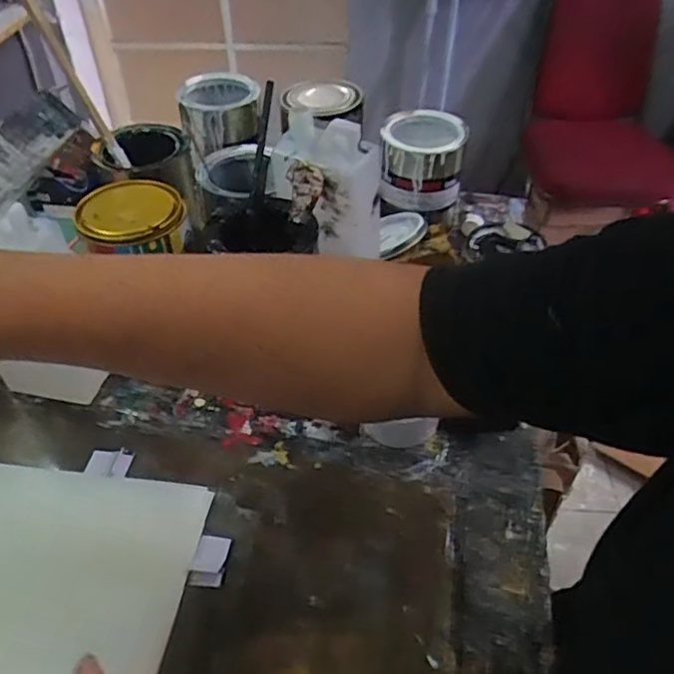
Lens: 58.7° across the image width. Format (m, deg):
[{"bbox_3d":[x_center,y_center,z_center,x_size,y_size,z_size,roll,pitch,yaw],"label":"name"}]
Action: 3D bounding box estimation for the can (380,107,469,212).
[{"bbox_3d":[0.110,-0.228,0.775,0.099,0.086,0.103,6,45,6],"label":"can"}]

